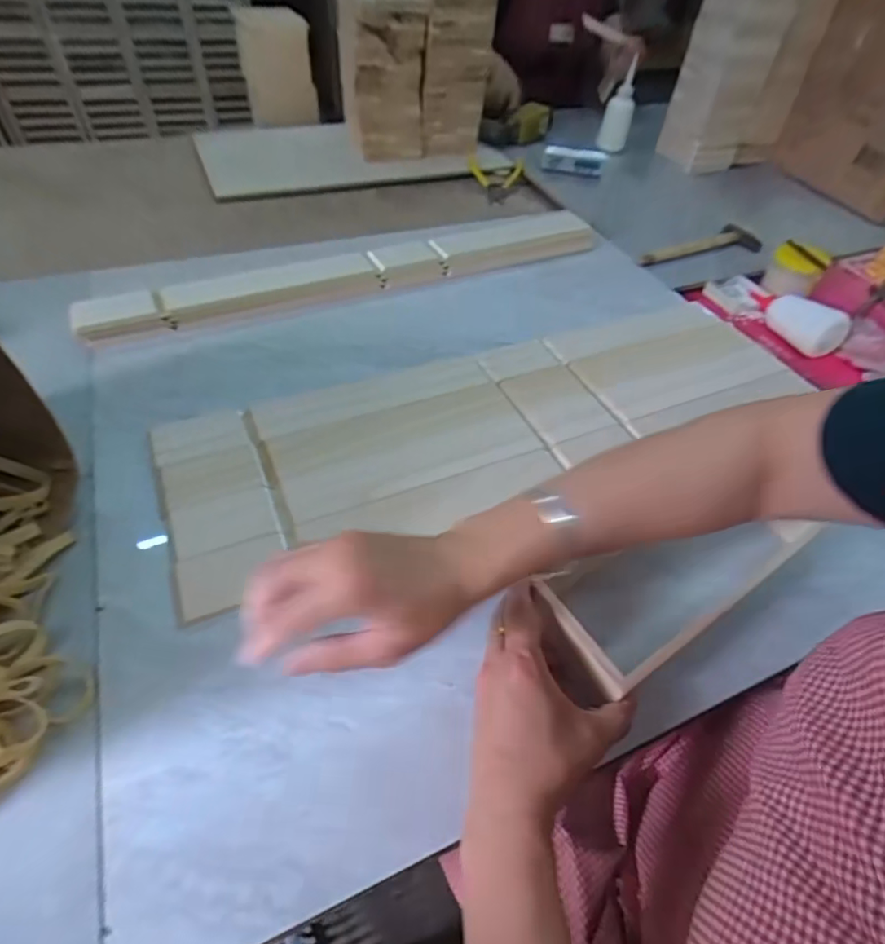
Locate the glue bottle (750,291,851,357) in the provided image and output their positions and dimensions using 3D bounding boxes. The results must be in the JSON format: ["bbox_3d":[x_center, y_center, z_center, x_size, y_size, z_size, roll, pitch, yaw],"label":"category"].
[{"bbox_3d":[0.514,-0.235,0.770,0.051,0.052,0.161,-10,51,-13],"label":"glue bottle"}]

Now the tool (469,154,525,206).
[{"bbox_3d":[0.099,-0.589,1.065,0.111,0.016,0.122,10,68,8],"label":"tool"}]

